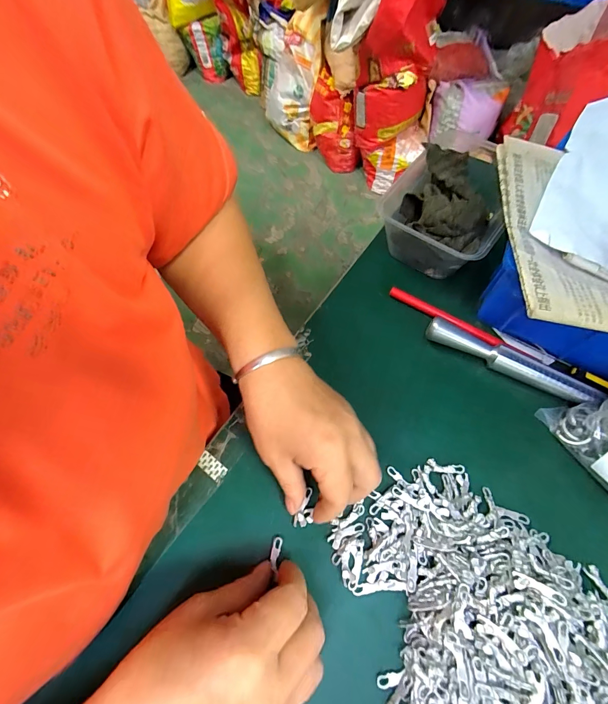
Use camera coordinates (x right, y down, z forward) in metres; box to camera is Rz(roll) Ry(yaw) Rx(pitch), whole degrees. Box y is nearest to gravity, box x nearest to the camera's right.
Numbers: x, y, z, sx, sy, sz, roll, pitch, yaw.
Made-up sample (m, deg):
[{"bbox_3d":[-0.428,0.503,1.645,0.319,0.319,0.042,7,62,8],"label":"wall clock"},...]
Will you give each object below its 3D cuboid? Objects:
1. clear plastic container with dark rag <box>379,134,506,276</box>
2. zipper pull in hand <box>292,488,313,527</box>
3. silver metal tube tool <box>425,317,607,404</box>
[{"bbox_3d":[0.150,-0.145,0.347,0.095,0.059,0.150,26,67,14],"label":"clear plastic container with dark rag"},{"bbox_3d":[0.002,0.120,0.253,0.013,0.004,0.028,16,62,9],"label":"zipper pull in hand"},{"bbox_3d":[0.182,0.009,0.294,0.148,0.023,0.019,26,67,14],"label":"silver metal tube tool"}]

